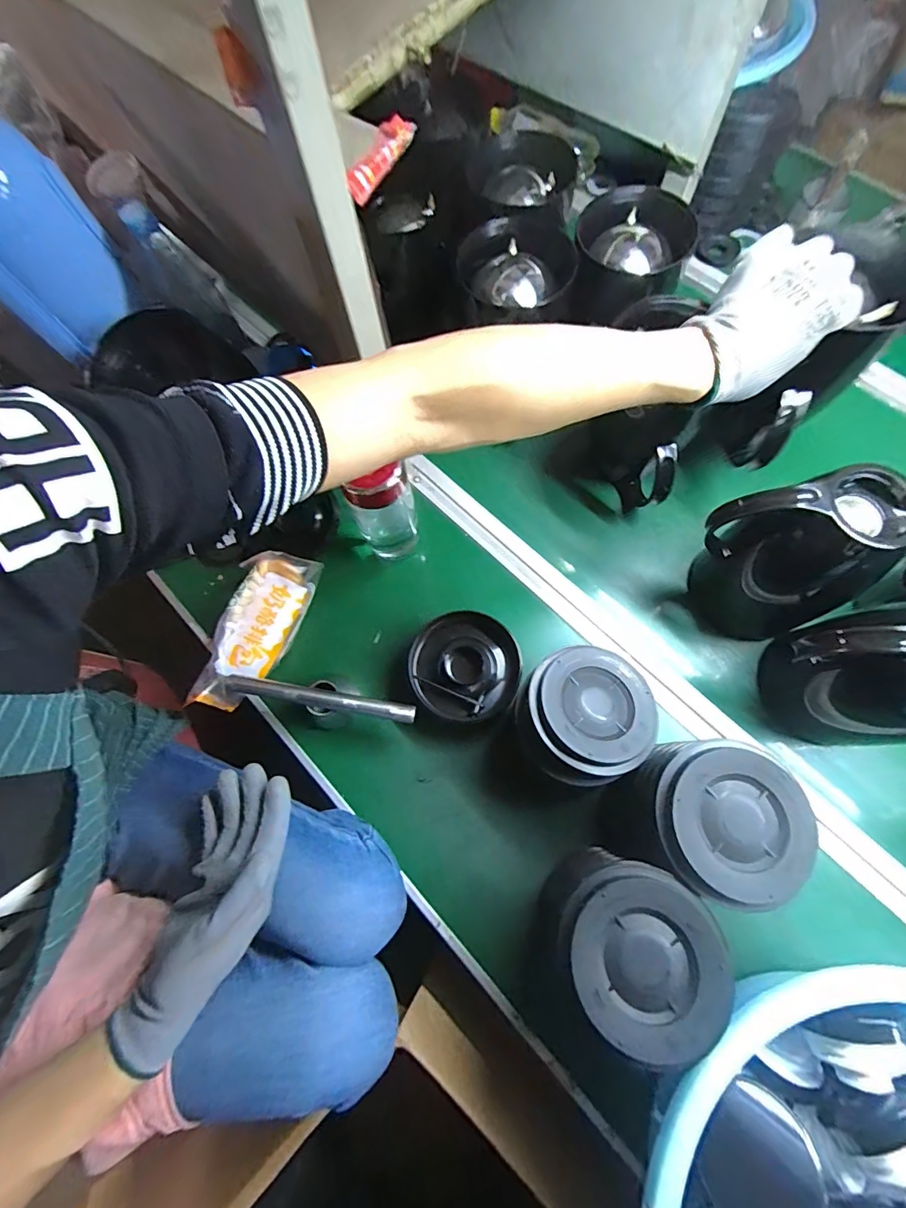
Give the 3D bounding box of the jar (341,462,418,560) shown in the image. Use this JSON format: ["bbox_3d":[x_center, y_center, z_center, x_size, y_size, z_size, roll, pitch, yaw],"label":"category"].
[{"bbox_3d":[-0.076,-0.101,0.503,0.068,0.152,0.058,-19,71,-4],"label":"jar"}]

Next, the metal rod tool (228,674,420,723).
[{"bbox_3d":[-0.138,0.097,0.476,0.197,0.012,0.019,8,72,5],"label":"metal rod tool"}]

